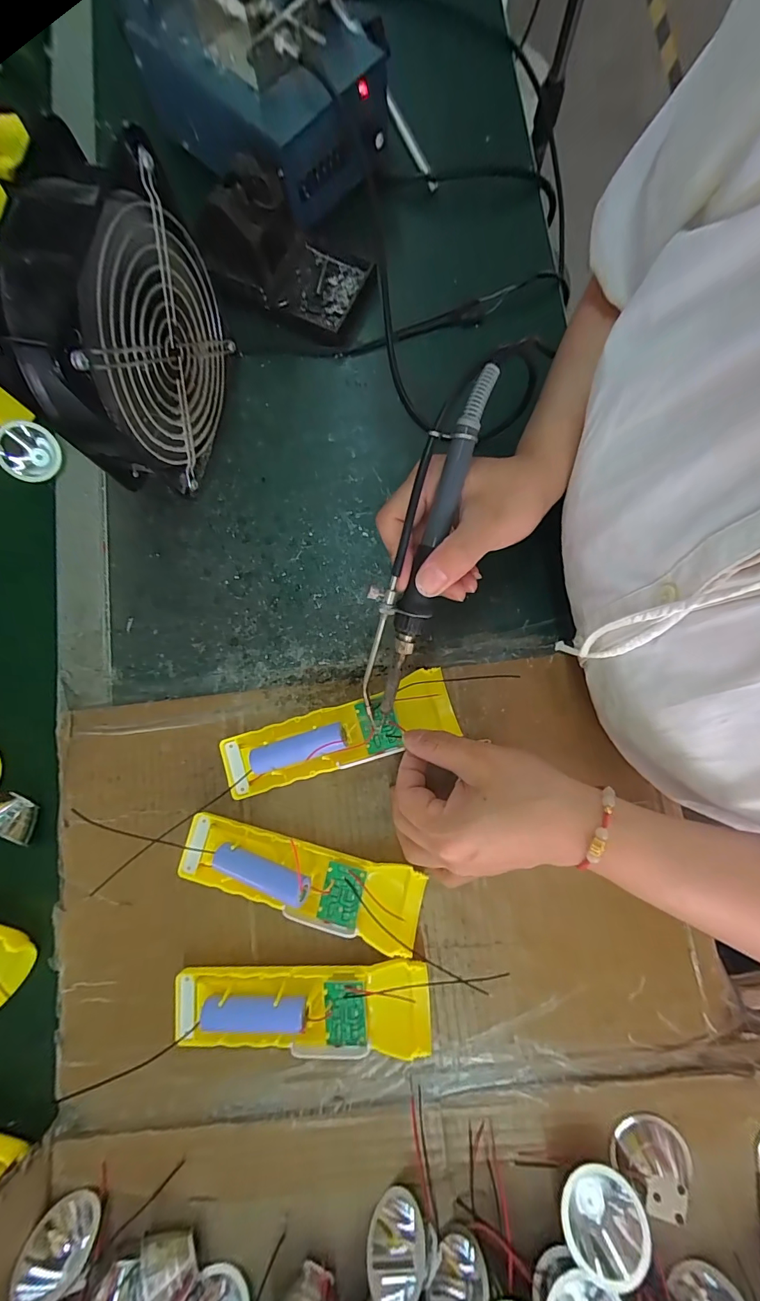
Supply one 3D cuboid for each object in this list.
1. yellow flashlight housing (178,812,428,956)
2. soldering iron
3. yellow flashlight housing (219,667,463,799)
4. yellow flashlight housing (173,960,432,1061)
[{"bbox_3d":[-0.050,0.147,0.276,0.158,0.040,0.048,11,83,4],"label":"yellow flashlight housing"},{"bbox_3d":[0.022,-0.056,0.250,0.033,0.018,0.196,18,102,2],"label":"soldering iron"},{"bbox_3d":[-0.028,0.057,0.291,0.156,0.021,0.043,-19,81,0],"label":"yellow flashlight housing"},{"bbox_3d":[-0.047,0.217,0.267,0.151,0.029,0.046,-2,82,3],"label":"yellow flashlight housing"}]

